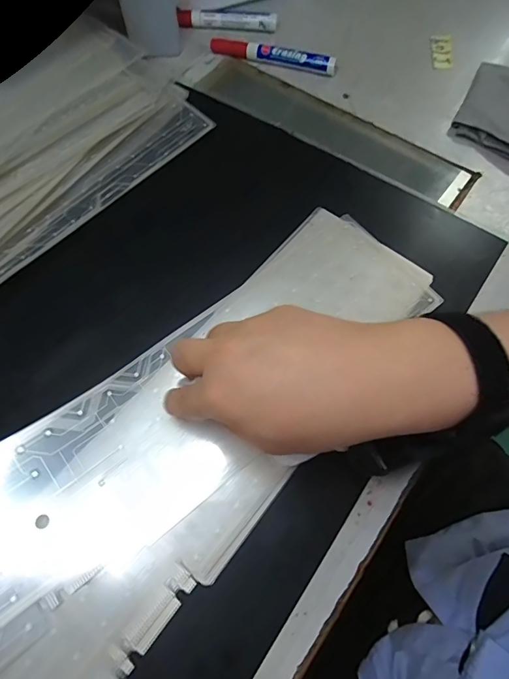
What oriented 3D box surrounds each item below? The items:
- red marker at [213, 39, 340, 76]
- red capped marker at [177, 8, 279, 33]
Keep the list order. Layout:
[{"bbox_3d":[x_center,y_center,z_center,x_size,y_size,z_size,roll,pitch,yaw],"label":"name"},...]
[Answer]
[{"bbox_3d":[0.019,-0.311,0.443,0.141,0.017,0.014,17,67,7],"label":"red marker"},{"bbox_3d":[-0.031,-0.370,0.469,0.113,0.018,0.017,3,66,2],"label":"red capped marker"}]

